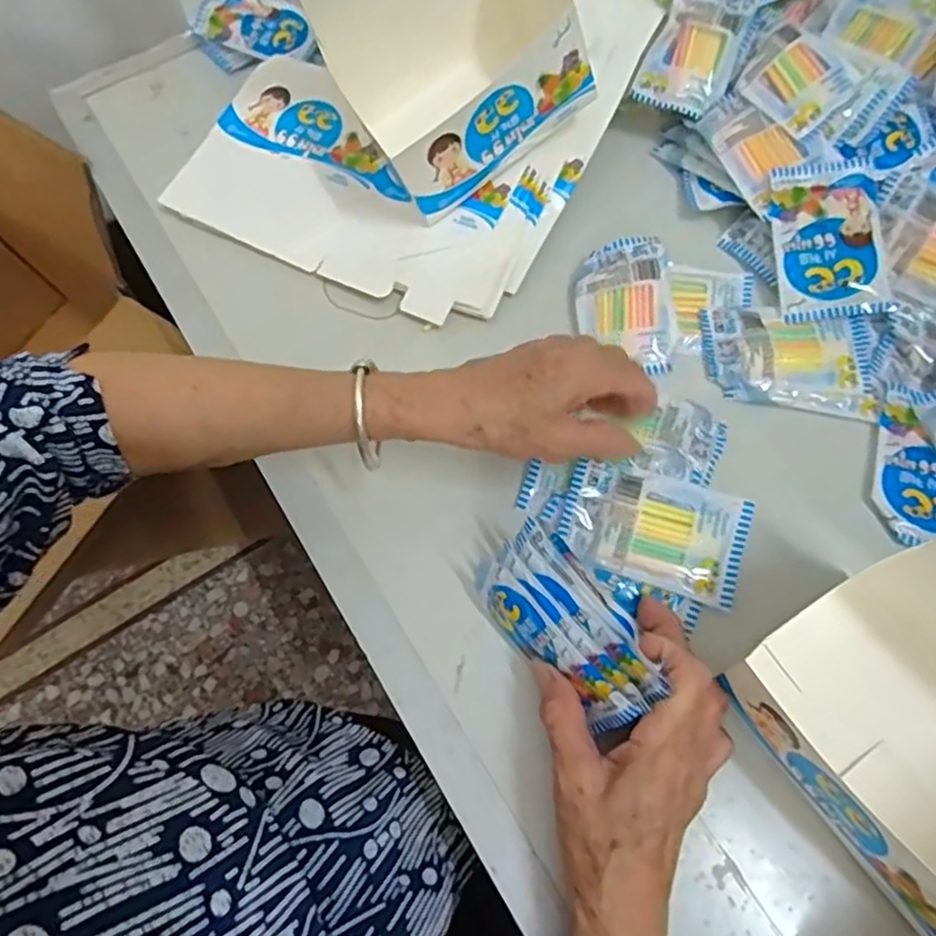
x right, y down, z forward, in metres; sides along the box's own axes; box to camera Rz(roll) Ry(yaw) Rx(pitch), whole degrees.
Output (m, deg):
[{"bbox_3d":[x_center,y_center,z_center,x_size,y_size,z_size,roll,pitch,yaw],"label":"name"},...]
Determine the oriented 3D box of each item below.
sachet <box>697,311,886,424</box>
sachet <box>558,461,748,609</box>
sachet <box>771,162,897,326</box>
[{"bbox_3d":[0.205,-0.069,0.437,0.104,0.010,0.068,7,68,6],"label":"sachet"},{"bbox_3d":[0.108,0.035,0.394,0.101,0.015,0.064,17,69,10],"label":"sachet"},{"bbox_3d":[0.233,-0.148,0.441,0.061,0.007,0.102,-6,84,13],"label":"sachet"}]

